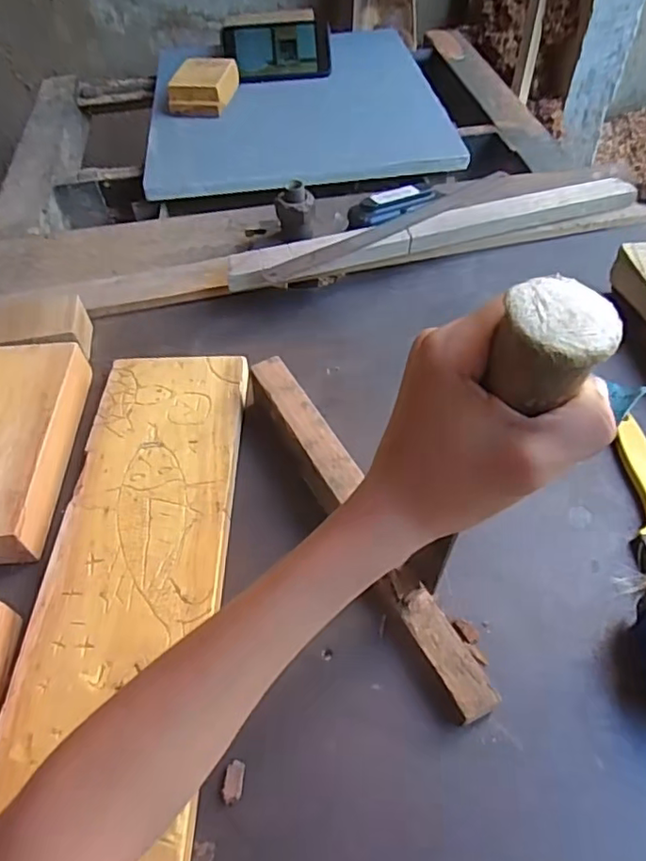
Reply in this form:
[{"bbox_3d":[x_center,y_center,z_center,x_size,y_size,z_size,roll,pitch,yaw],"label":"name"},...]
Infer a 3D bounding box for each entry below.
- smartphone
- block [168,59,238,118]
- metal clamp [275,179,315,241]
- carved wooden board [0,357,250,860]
[{"bbox_3d":[-0.068,-0.577,0.894,0.158,0.011,0.094,-9,87,-4],"label":"smartphone"},{"bbox_3d":[-0.169,-0.491,0.839,0.081,0.031,0.119,4,55,8],"label":"block"},{"bbox_3d":[-0.027,-0.218,0.585,0.036,0.048,0.027,4,53,8],"label":"metal clamp"},{"bbox_3d":[-0.123,0.102,0.384,0.116,0.019,0.401,-1,52,3],"label":"carved wooden board"}]

